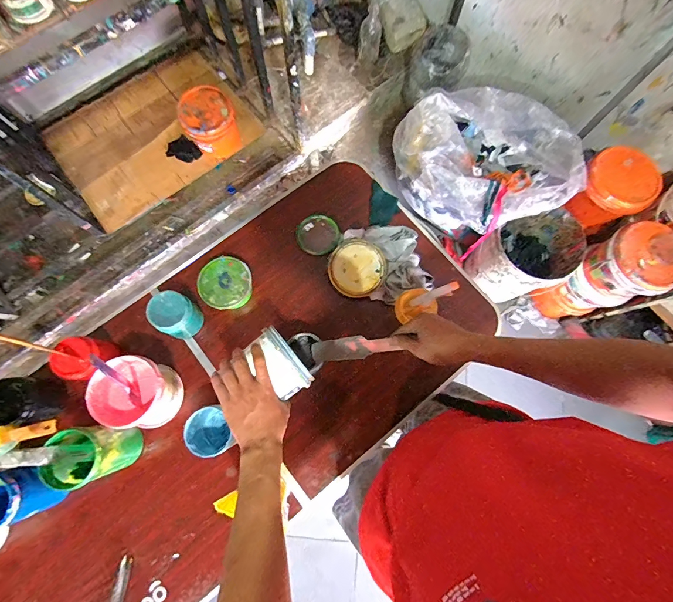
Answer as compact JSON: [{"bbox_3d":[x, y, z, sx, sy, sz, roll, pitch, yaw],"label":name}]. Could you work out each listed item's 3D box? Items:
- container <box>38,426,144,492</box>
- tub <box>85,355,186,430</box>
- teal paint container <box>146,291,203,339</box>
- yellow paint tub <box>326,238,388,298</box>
[{"bbox_3d":[-0.451,0.286,0.656,0.101,0.143,0.095,-11,76,-4],"label":"container"},{"bbox_3d":[-0.390,0.178,0.682,0.129,0.124,0.126,0,76,-1],"label":"tub"},{"bbox_3d":[-0.342,0.029,0.738,0.088,0.078,0.082,0,76,-1],"label":"teal paint container"},{"bbox_3d":[0.047,-0.076,0.807,0.129,0.021,0.129,1,97,10],"label":"yellow paint tub"}]

